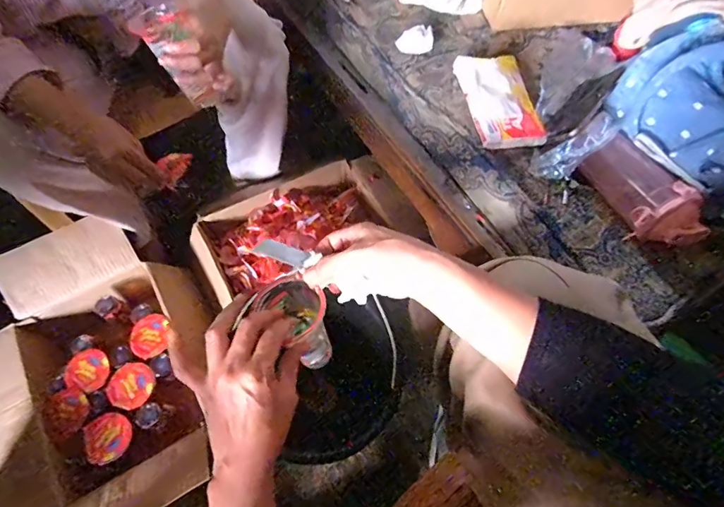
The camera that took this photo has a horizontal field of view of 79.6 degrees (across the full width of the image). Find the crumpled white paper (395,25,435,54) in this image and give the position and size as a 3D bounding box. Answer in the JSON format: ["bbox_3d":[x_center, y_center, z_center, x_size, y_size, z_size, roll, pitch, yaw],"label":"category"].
[{"bbox_3d":[0.096,-0.368,0.748,0.063,0.041,0.030,-17,65,-8],"label":"crumpled white paper"}]

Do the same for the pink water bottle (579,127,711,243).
[{"bbox_3d":[0.384,-0.080,0.596,0.072,0.062,0.174,-22,66,-10],"label":"pink water bottle"}]

